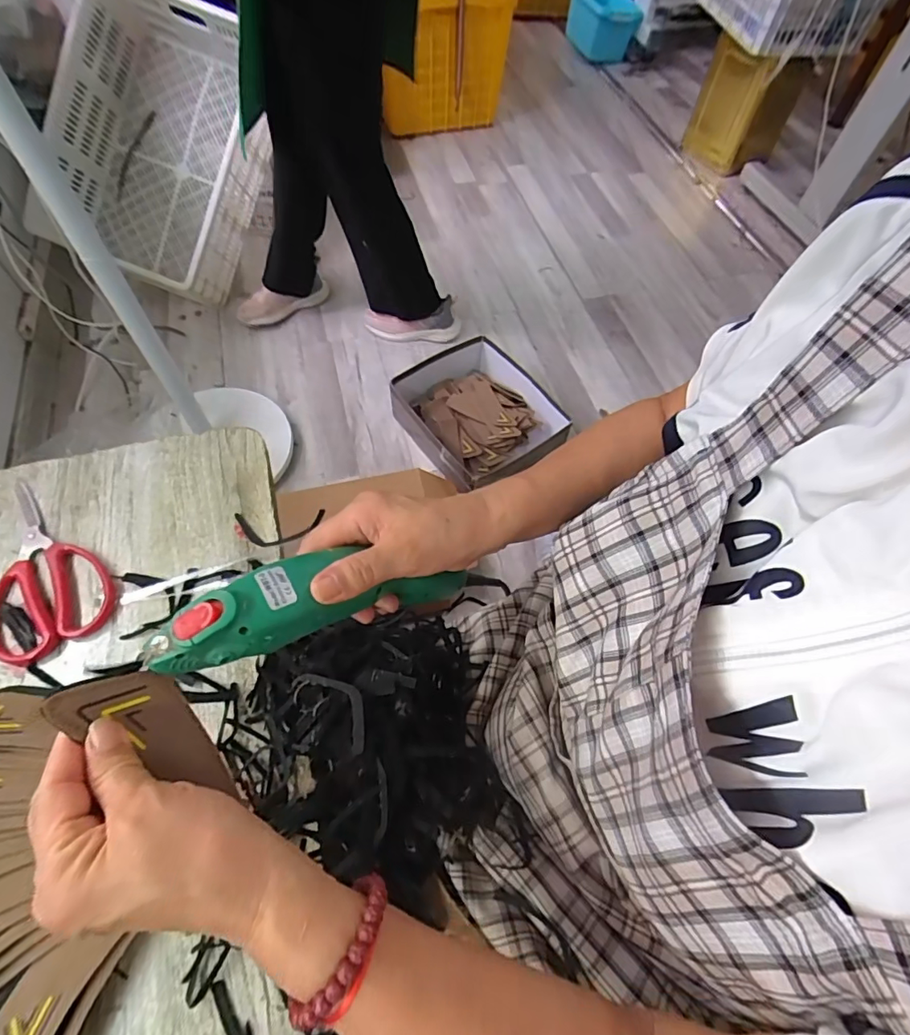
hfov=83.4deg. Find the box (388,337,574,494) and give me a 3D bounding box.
[{"bbox_3d":[0.052,-0.228,1.173,0.283,0.115,0.339,-33,67,-18],"label":"box"}]

